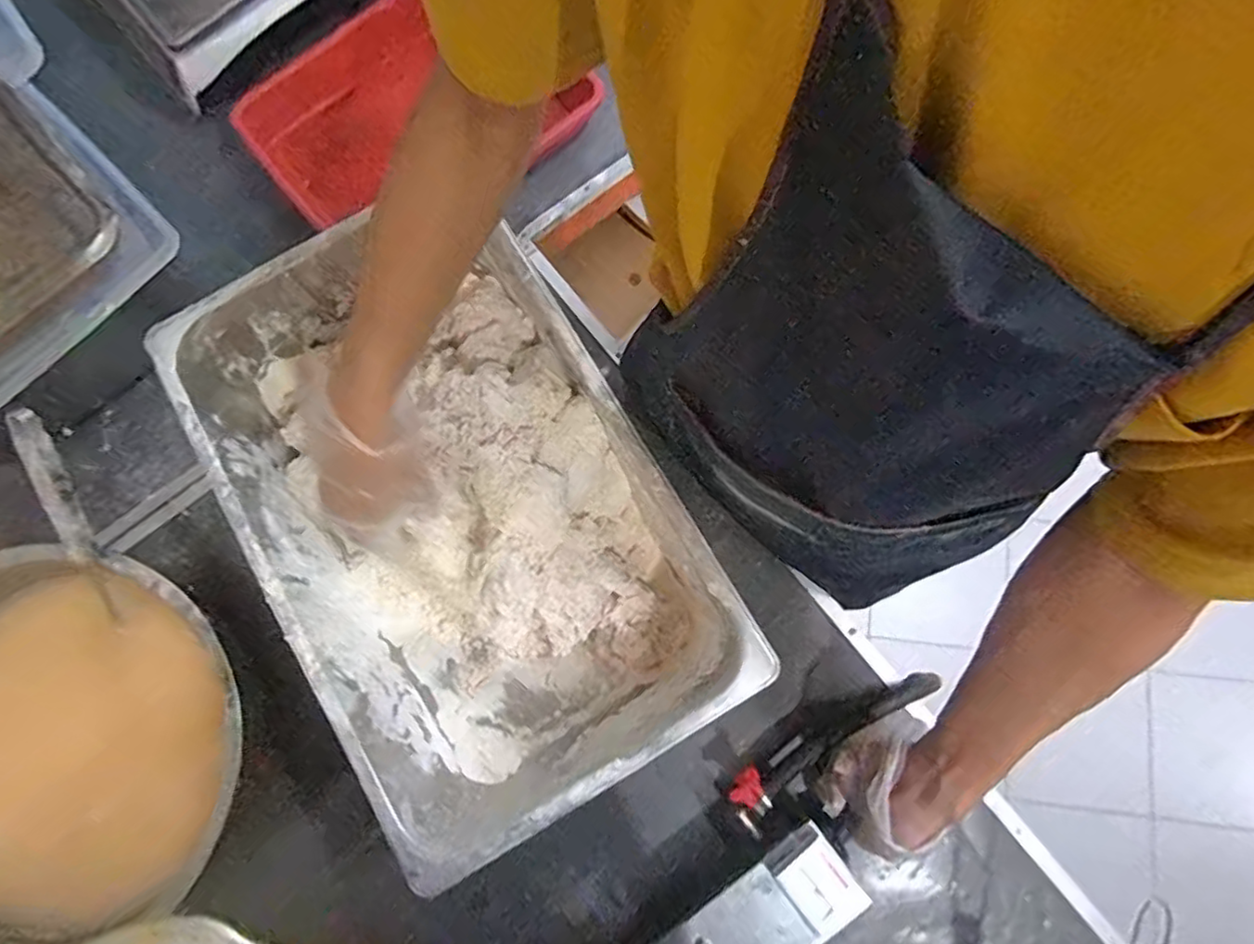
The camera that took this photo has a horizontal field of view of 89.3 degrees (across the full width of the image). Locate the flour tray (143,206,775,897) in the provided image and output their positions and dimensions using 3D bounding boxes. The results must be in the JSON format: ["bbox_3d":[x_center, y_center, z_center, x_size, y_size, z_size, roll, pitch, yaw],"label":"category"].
[{"bbox_3d":[-0.150,0.035,0.598,0.321,0.158,0.518,-31,80,-5],"label":"flour tray"}]

